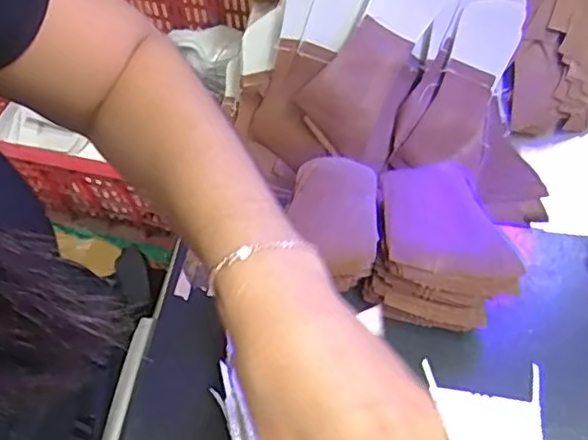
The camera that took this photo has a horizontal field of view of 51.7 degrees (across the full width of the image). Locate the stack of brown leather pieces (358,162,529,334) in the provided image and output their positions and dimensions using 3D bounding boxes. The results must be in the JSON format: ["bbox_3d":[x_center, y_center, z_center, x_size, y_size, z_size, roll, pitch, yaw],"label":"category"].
[{"bbox_3d":[0.092,0.018,0.383,0.082,0.058,0.094,9,60,8],"label":"stack of brown leather pieces"}]

